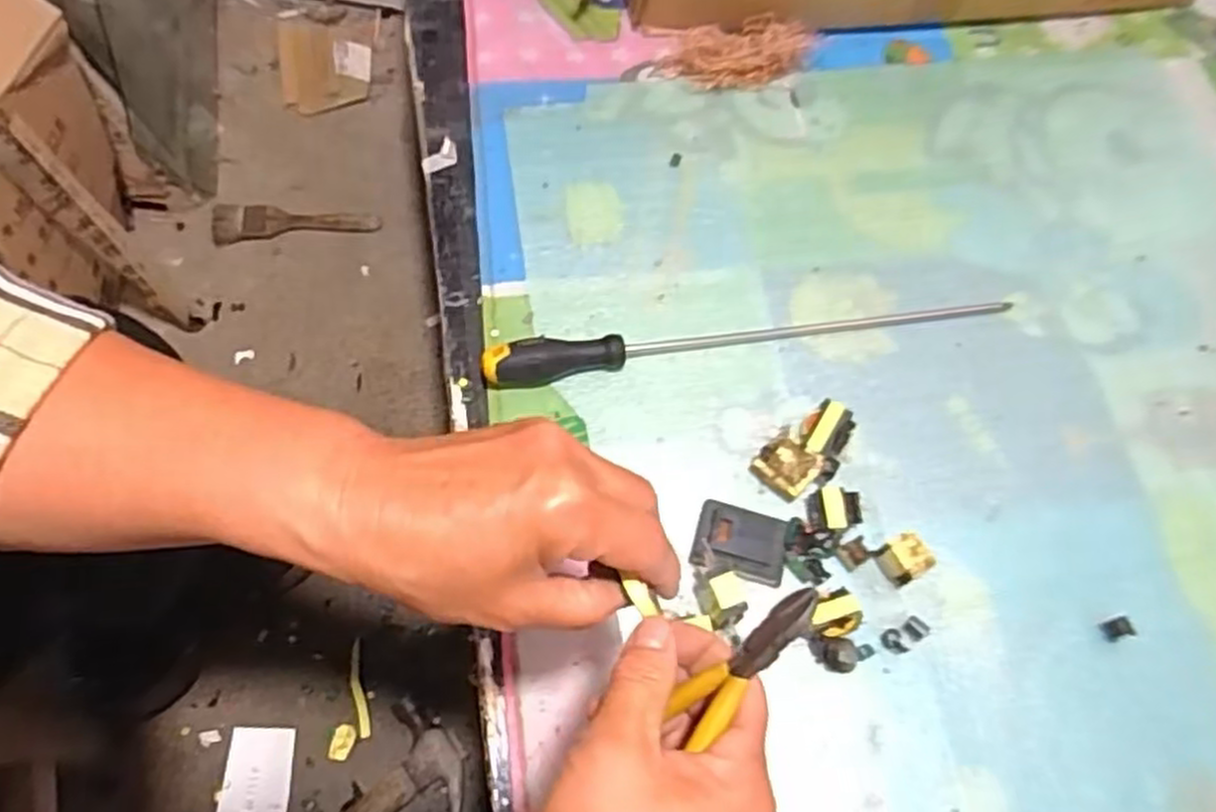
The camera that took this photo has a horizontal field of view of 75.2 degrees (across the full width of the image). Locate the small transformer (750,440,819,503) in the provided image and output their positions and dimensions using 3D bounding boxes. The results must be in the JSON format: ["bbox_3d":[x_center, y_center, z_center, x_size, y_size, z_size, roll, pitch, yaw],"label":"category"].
[{"bbox_3d":[0.115,0.040,0.512,0.035,0.028,0.030,40,69,16],"label":"small transformer"}]

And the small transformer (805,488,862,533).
[{"bbox_3d":[0.144,0.068,0.507,0.032,0.015,0.027,1,64,-2],"label":"small transformer"}]

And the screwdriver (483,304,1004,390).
[{"bbox_3d":[0.106,-0.047,0.552,0.383,0.024,0.030,-7,65,-6],"label":"screwdriver"}]

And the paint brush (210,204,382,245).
[{"bbox_3d":[-0.369,-0.223,0.936,0.188,0.015,0.049,-7,66,-8],"label":"paint brush"}]

